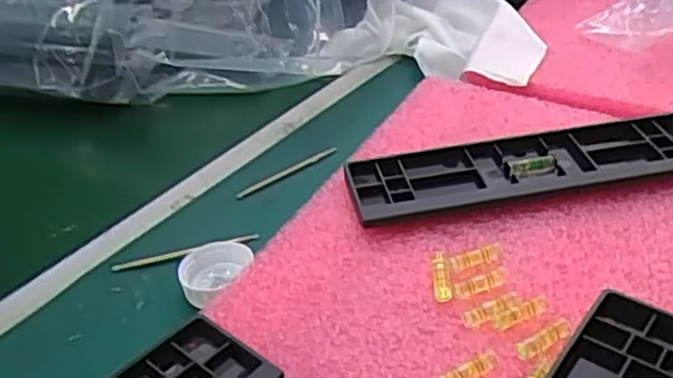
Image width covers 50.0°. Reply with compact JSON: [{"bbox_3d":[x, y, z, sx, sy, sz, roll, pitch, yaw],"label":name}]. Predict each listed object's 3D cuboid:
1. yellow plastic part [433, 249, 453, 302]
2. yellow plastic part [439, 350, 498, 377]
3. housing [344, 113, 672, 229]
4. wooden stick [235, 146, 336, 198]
[{"bbox_3d":[0.038,0.032,0.266,0.006,0.004,0.022,-3,48,2],"label":"yellow plastic part"},{"bbox_3d":[0.042,0.059,0.229,0.021,0.006,0.005,-21,39,-21],"label":"yellow plastic part"},{"bbox_3d":[0.085,-0.009,0.314,0.157,0.009,0.045,-8,36,-5],"label":"housing"},{"bbox_3d":[-0.024,-0.008,0.364,0.061,0.004,0.004,-28,42,-29],"label":"wooden stick"}]

